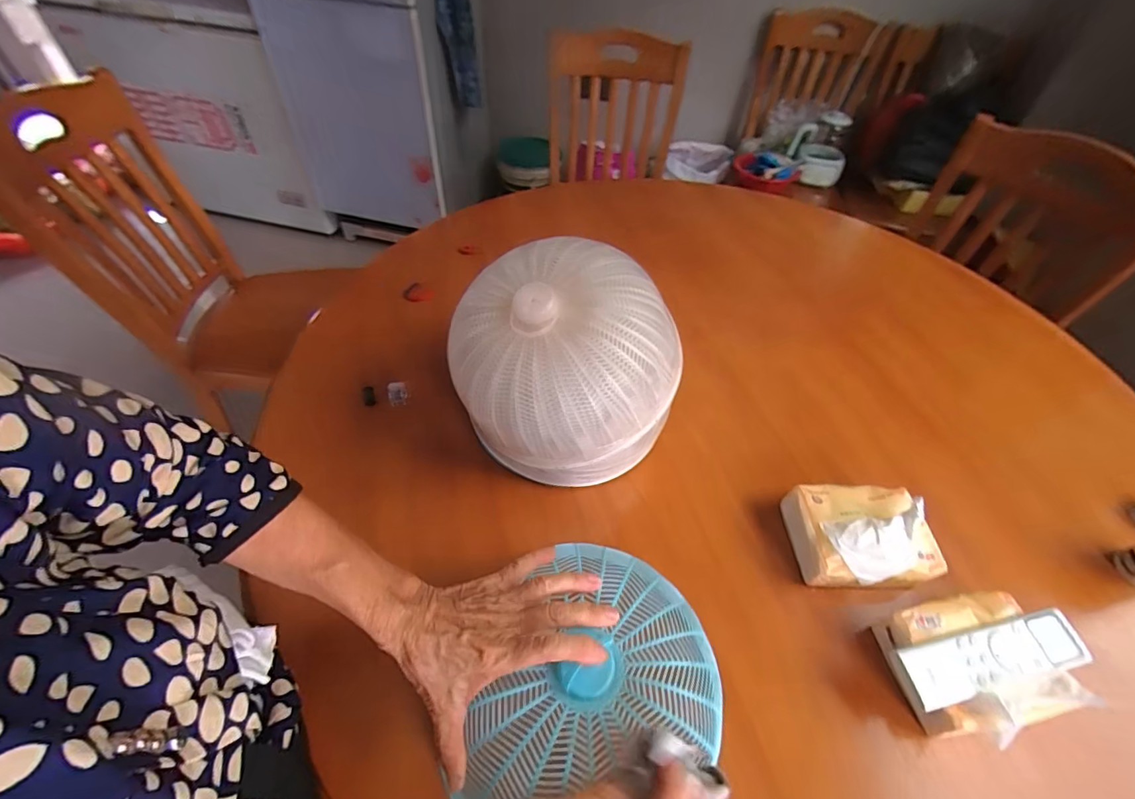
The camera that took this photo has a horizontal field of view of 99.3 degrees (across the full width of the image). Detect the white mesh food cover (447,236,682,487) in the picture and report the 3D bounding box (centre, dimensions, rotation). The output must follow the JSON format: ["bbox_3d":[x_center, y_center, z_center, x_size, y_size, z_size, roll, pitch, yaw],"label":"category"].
[{"bbox_3d":[-0.006,-0.021,0.523,0.212,0.223,0.188,33,55,23],"label":"white mesh food cover"}]

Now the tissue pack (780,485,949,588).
[{"bbox_3d":[0.303,0.138,0.506,0.134,0.074,0.105,2,48,-2],"label":"tissue pack"}]

